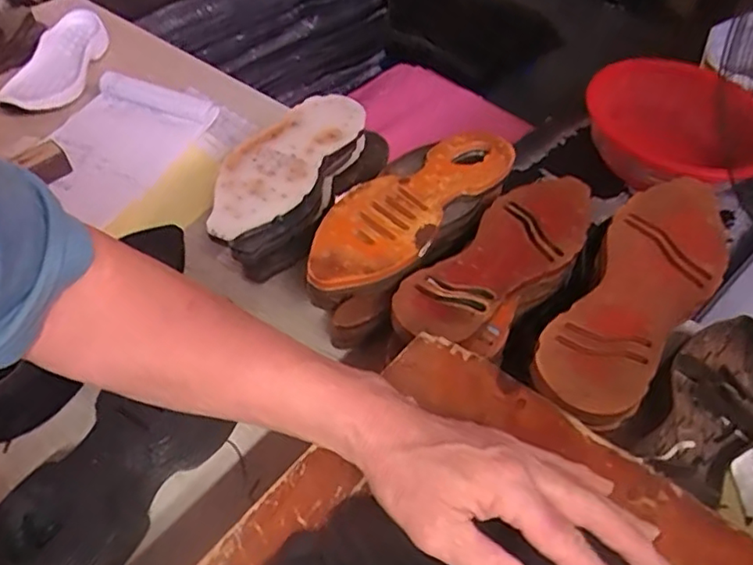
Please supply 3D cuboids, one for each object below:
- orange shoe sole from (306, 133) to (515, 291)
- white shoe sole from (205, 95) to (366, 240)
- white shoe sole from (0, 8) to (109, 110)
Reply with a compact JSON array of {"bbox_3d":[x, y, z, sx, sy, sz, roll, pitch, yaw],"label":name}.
[{"bbox_3d":[0.038,-0.087,0.635,0.100,0.014,0.292,37,56,24],"label":"orange shoe sole"},{"bbox_3d":[-0.108,-0.150,0.720,0.106,0.016,0.273,21,51,13],"label":"white shoe sole"},{"bbox_3d":[-0.505,-0.363,0.991,0.097,0.034,0.240,11,50,5],"label":"white shoe sole"}]

